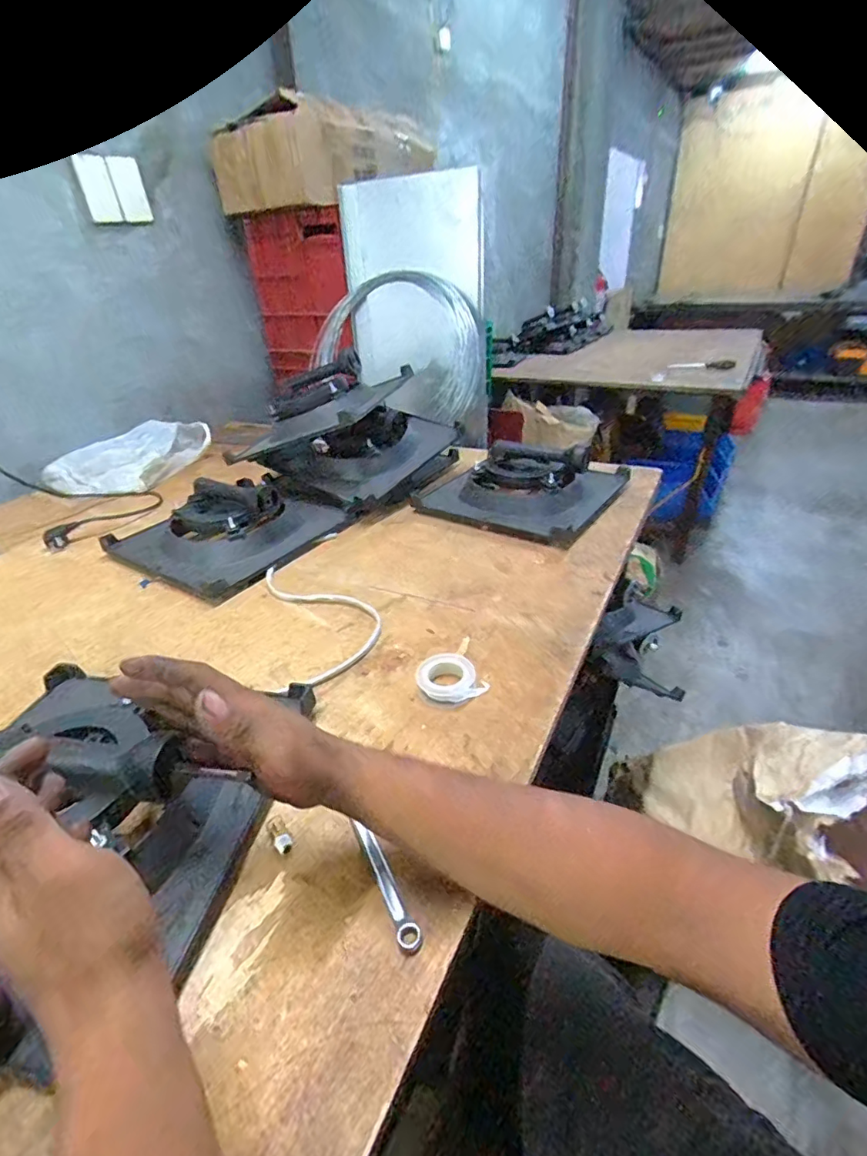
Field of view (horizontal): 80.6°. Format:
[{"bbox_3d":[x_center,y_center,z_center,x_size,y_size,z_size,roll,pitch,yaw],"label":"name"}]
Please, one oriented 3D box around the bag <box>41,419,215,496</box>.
[{"bbox_3d":[-0.688,-0.284,1.171,0.257,0.070,0.356,7,33,17],"label":"bag"}]

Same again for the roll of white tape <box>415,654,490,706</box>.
[{"bbox_3d":[0.016,0.105,0.537,0.062,0.021,0.060,-3,32,2],"label":"roll of white tape"}]

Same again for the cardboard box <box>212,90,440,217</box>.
[{"bbox_3d":[-0.272,-1.087,1.357,0.354,0.177,0.483,16,37,29],"label":"cardboard box"}]

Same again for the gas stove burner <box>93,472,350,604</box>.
[{"bbox_3d":[-0.343,-0.107,0.845,0.295,0.090,0.282,17,38,30],"label":"gas stove burner"}]

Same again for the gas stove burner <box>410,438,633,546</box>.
[{"bbox_3d":[0.163,-0.189,0.926,0.309,0.087,0.303,19,38,32],"label":"gas stove burner"}]

